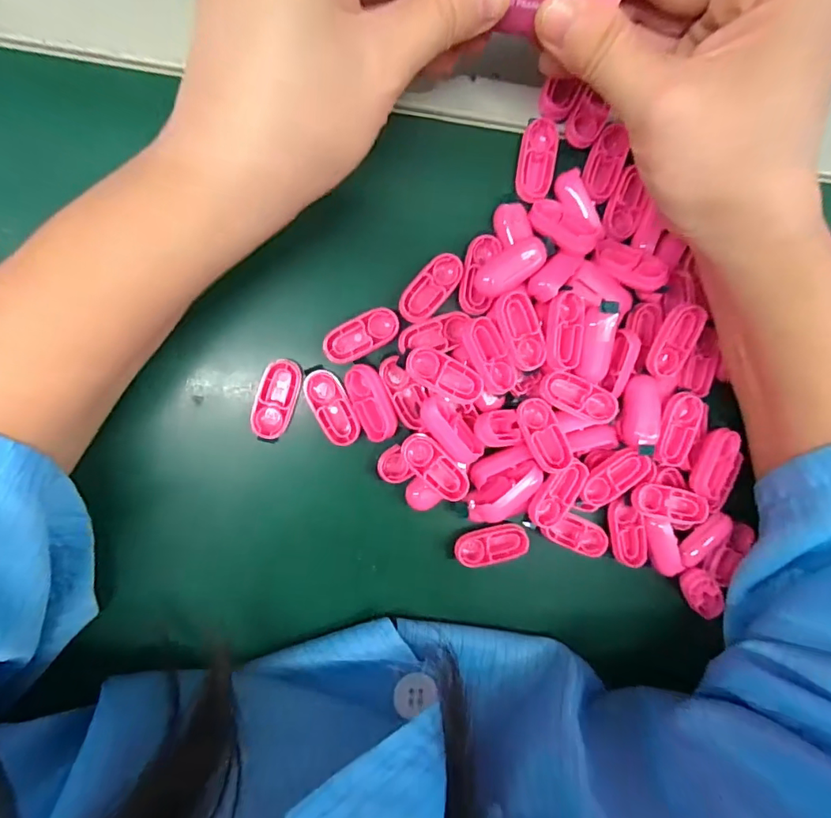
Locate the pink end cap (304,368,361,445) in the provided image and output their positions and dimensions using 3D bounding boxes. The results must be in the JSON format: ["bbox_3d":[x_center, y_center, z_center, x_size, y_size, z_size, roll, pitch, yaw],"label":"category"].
[{"bbox_3d":[-0.036,-0.001,0.217,0.015,0.011,0.034,-26,97,-6],"label":"pink end cap"}]

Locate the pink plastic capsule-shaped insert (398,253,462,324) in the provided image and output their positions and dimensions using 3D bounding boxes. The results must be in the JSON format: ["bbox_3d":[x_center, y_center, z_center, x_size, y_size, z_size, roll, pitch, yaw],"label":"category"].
[{"bbox_3d":[0.007,-0.053,0.215,0.015,0.004,0.034,40,88,-9],"label":"pink plastic capsule-shaped insert"}]

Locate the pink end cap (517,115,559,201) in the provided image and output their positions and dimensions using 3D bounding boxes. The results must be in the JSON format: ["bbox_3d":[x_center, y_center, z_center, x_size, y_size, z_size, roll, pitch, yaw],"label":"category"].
[{"bbox_3d":[0.054,-0.109,0.217,0.016,0.005,0.034,6,93,-9],"label":"pink end cap"}]

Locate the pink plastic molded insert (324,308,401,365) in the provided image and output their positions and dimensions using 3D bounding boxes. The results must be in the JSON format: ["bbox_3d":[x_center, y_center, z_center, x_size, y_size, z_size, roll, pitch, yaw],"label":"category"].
[{"bbox_3d":[-0.023,-0.032,0.213,0.034,0.005,0.015,-30,97,-5],"label":"pink plastic molded insert"}]

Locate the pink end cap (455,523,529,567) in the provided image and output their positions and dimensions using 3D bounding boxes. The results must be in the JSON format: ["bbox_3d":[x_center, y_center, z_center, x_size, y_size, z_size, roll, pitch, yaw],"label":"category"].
[{"bbox_3d":[0.036,0.063,0.232,0.034,0.007,0.017,-11,95,-7],"label":"pink end cap"}]

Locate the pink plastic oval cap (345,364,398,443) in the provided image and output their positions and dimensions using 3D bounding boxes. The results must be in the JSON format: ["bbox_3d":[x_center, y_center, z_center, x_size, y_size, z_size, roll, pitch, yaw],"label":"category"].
[{"bbox_3d":[-0.019,-0.003,0.213,0.016,0.004,0.034,-22,97,-6],"label":"pink plastic oval cap"}]

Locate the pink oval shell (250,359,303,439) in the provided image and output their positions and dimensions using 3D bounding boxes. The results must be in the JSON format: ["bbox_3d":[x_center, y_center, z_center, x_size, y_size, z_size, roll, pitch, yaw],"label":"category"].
[{"bbox_3d":[-0.060,-0.004,0.213,0.016,0.010,0.034,16,91,-9],"label":"pink oval shell"}]

